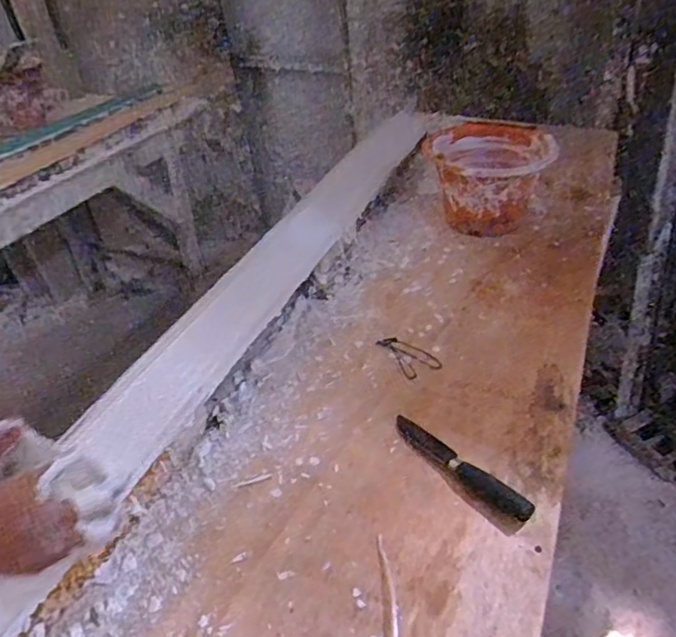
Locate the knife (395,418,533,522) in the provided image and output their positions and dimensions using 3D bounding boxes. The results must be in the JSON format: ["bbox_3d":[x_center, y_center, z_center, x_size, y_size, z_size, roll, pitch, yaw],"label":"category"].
[{"bbox_3d":[0.148,0.179,0.721,0.031,0.023,0.206,-28,44,-29],"label":"knife"}]

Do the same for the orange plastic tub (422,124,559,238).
[{"bbox_3d":[0.284,-0.271,1.168,0.236,0.170,0.199,17,42,23],"label":"orange plastic tub"}]

